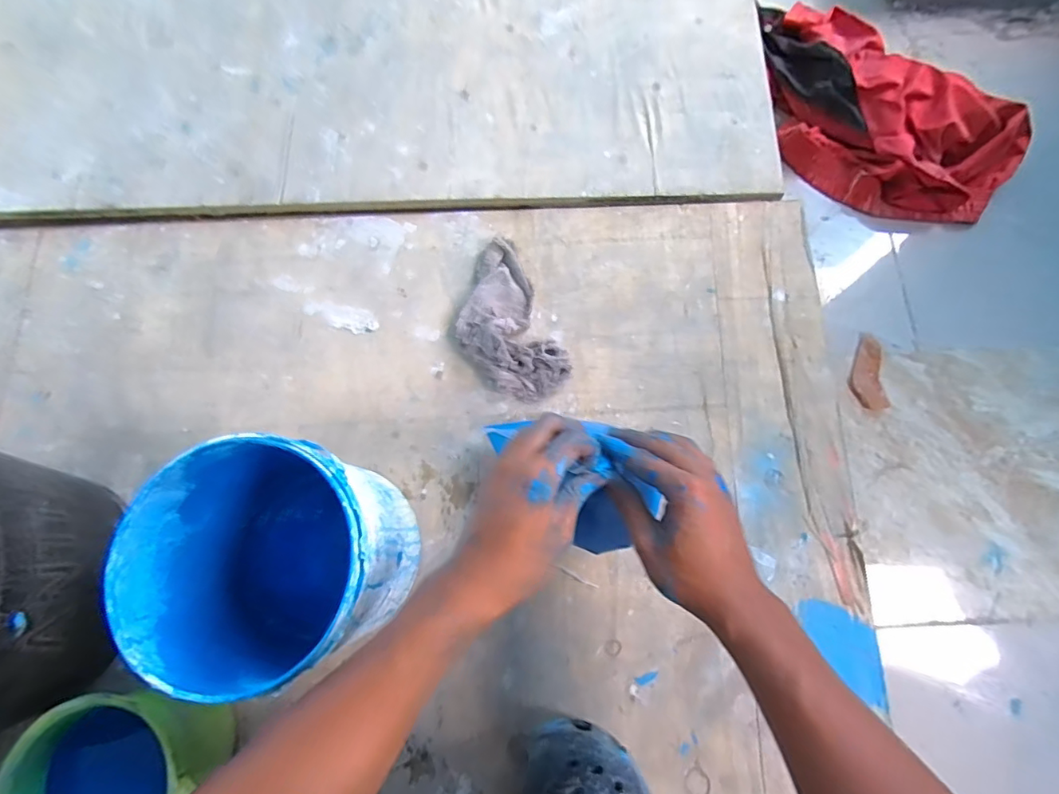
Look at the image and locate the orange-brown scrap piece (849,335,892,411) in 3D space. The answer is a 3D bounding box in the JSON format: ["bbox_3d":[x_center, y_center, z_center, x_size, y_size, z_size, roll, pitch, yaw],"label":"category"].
[{"bbox_3d":[0.423,-0.034,0.652,0.044,0.012,0.100,-1,75,2],"label":"orange-brown scrap piece"}]

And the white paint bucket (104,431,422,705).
[{"bbox_3d":[-0.210,0.136,0.460,0.181,0.195,0.175,-1,75,2],"label":"white paint bucket"}]

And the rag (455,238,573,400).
[{"bbox_3d":[-0.030,-0.084,0.577,0.097,0.027,0.184,-24,76,-4],"label":"rag"}]

